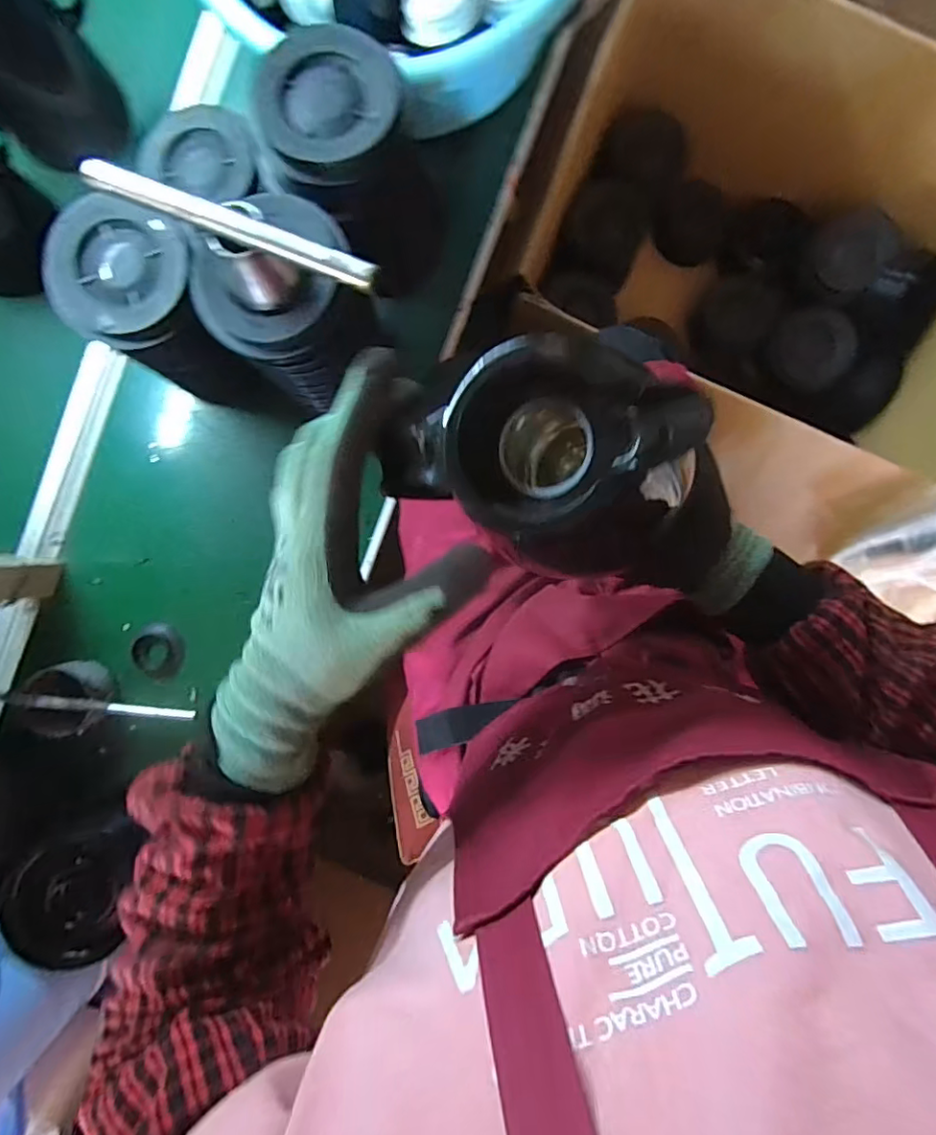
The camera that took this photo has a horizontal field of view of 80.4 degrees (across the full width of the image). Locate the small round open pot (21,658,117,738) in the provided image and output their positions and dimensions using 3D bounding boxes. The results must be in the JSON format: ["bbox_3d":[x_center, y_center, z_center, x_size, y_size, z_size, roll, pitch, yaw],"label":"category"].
[{"bbox_3d":[-0.442,0.145,0.612,0.078,0.048,0.078,0,92,0],"label":"small round open pot"}]

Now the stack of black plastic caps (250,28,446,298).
[{"bbox_3d":[-0.096,-0.343,0.507,0.119,0.214,0.110,17,92,0],"label":"stack of black plastic caps"}]

